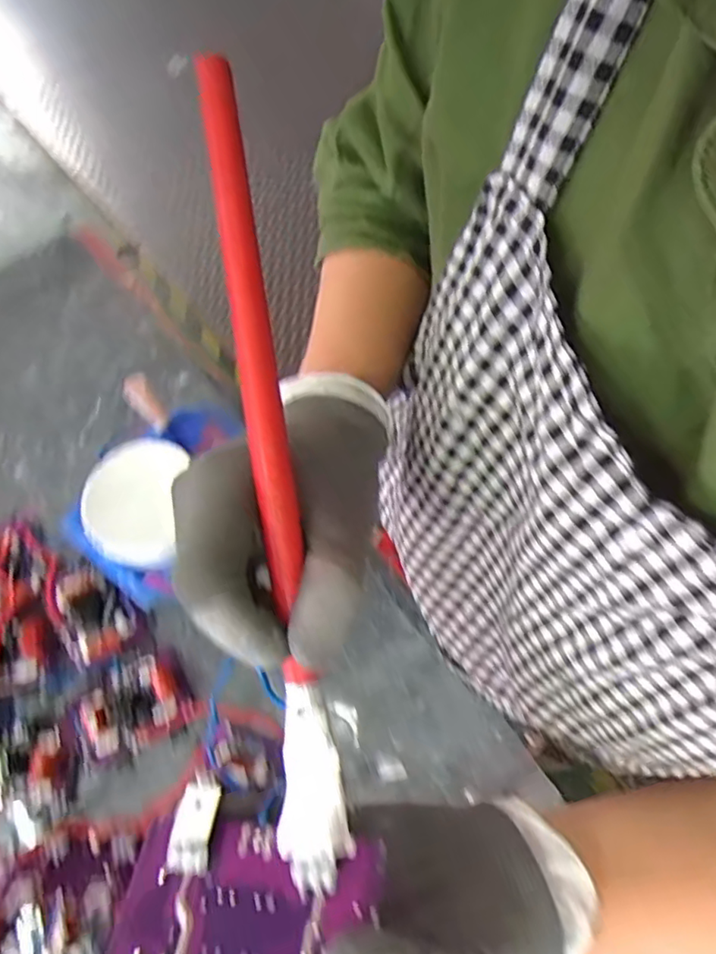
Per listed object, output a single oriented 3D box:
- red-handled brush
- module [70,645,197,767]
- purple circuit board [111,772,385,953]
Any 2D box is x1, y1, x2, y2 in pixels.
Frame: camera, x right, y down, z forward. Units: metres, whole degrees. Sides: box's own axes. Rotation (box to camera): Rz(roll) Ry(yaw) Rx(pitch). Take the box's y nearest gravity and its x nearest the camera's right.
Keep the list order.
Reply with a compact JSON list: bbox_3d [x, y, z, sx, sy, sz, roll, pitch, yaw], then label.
[{"bbox_3d":[-0.029,0.007,0.209,0.022,0.020,0.275,-7,97,-2],"label":"red-handled brush"},{"bbox_3d":[-0.194,0.192,0.506,0.095,0.020,0.070,-27,67,-10],"label":"module"},{"bbox_3d":[-0.046,0.160,0.214,0.094,0.013,0.086,-4,46,16],"label":"purple circuit board"}]

